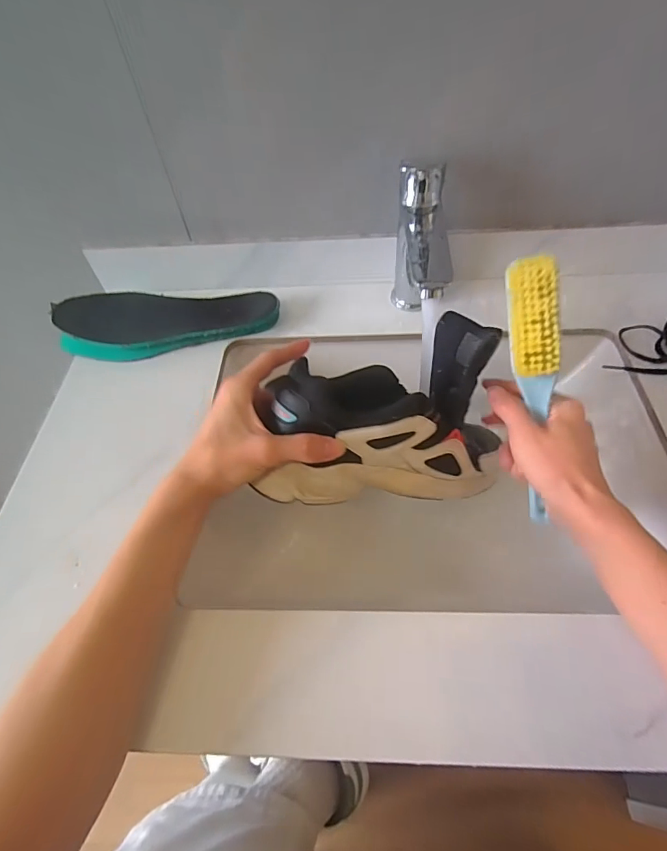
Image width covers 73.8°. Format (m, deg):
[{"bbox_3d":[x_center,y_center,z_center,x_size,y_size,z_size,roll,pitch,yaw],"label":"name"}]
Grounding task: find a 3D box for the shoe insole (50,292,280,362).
[{"bbox_3d":[-0.201,-0.117,0.518,0.257,0.036,0.085,0,56,5],"label":"shoe insole"}]

